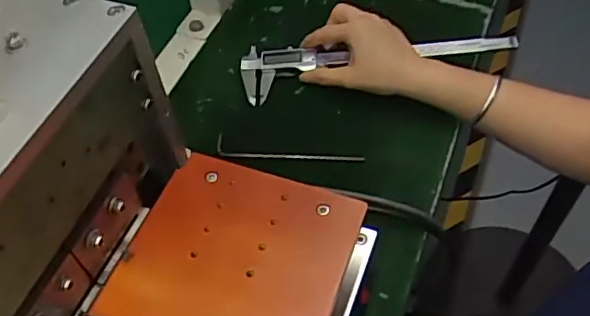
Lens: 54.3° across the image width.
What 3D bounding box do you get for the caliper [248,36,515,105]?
[{"bbox_3d":[0.089,-0.107,0.618,0.290,0.017,0.072,-7,53,0],"label":"caliper"}]

